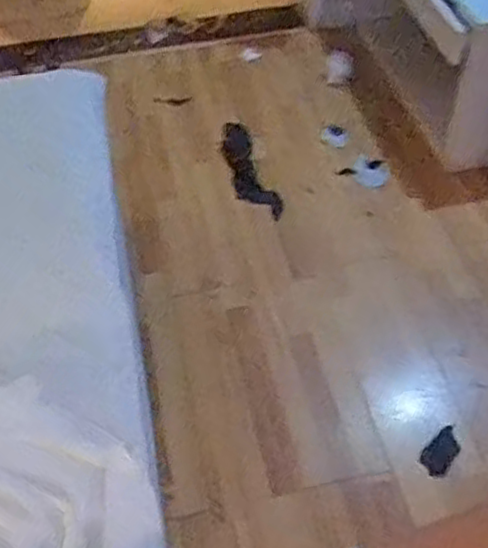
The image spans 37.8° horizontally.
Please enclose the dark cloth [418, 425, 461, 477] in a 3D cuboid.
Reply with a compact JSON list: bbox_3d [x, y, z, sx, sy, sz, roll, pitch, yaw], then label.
[{"bbox_3d":[0.460,0.411,1.650,0.134,0.016,0.068,-38,57,-27],"label":"dark cloth"}]

